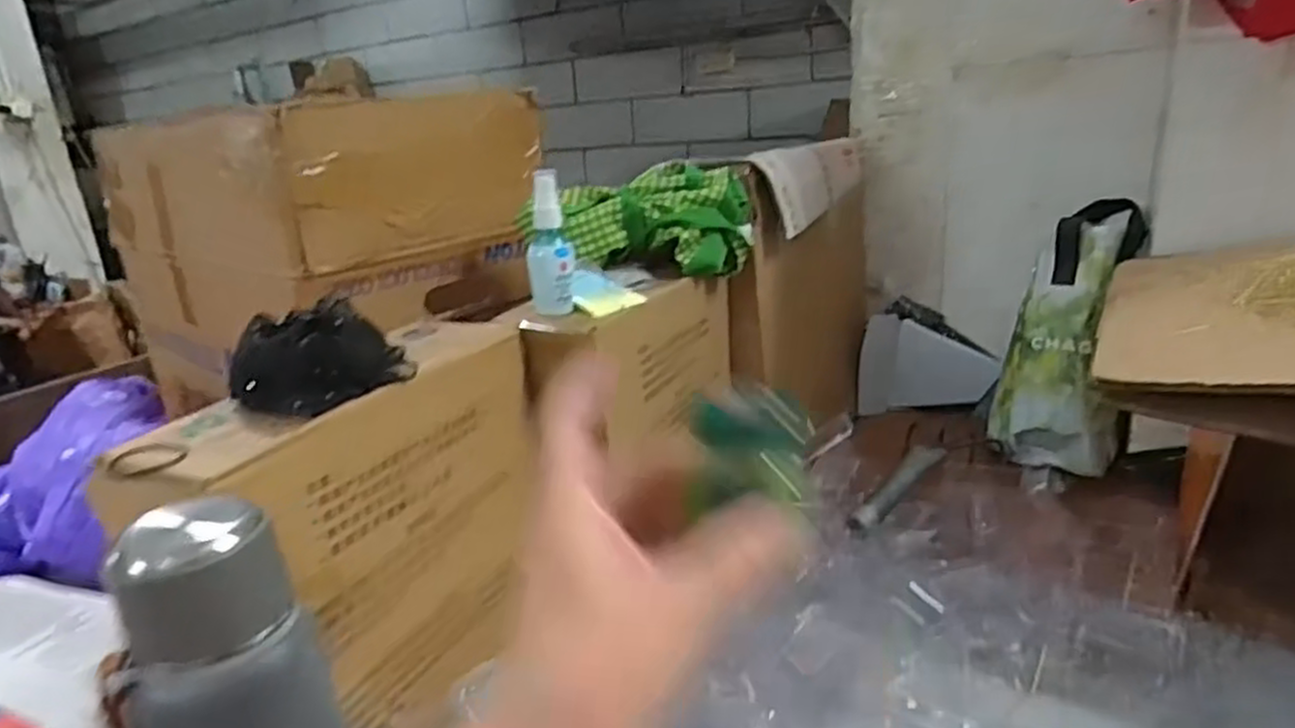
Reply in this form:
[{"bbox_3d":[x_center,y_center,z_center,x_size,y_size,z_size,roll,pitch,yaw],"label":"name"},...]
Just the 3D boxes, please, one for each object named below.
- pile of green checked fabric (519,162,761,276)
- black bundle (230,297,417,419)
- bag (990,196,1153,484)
[{"bbox_3d":[-0.002,-0.142,0.773,0.214,0.094,0.090,-4,18,1],"label":"pile of green checked fabric"},{"bbox_3d":[-0.218,-0.011,0.499,0.072,0.059,0.088,10,23,38],"label":"black bundle"},{"bbox_3d":[0.497,-0.040,0.874,0.137,0.324,0.081,11,-2,25],"label":"bag"}]

